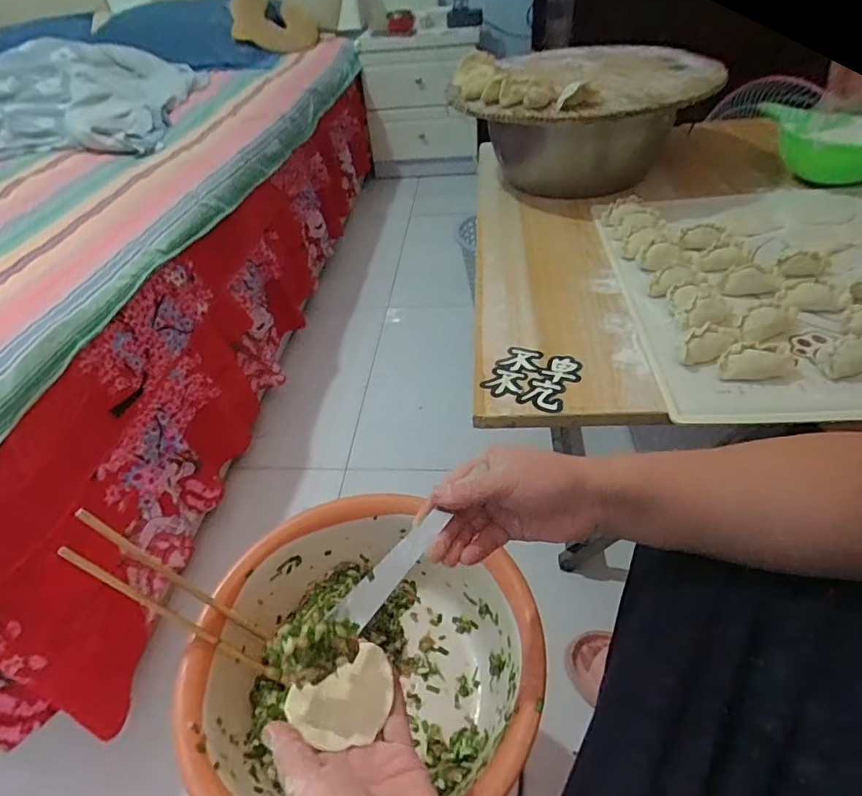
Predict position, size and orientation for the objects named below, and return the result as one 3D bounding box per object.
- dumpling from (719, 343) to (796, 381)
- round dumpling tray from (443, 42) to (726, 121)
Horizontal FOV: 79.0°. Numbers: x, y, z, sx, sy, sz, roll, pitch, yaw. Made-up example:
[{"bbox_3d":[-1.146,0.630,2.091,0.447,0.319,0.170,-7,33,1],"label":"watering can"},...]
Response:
[{"bbox_3d":[0.271,-0.030,0.434,0.057,0.017,0.027,2,44,8],"label":"dumpling"},{"bbox_3d":[0.205,-0.426,0.685,0.343,0.051,0.285,-9,44,-3],"label":"round dumpling tray"}]

